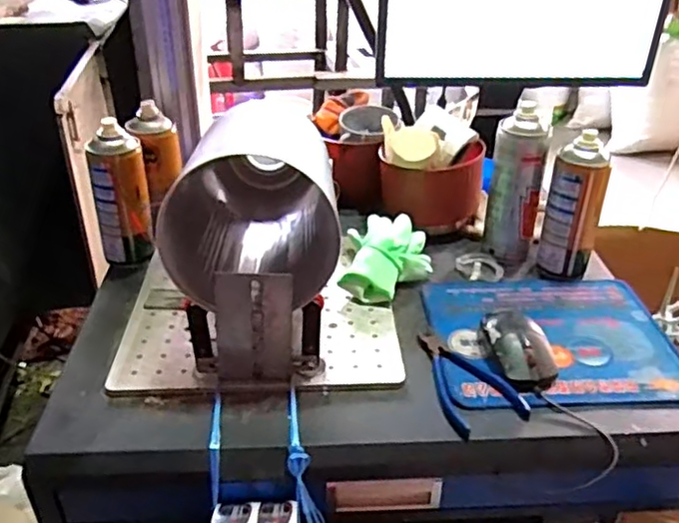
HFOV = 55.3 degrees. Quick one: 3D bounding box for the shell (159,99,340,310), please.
[{"bbox_3d":[-0.090,-0.079,0.709,0.156,0.137,0.299,-1,30,-4],"label":"shell"}]

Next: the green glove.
[{"bbox_3d":[0.056,-0.003,0.805,0.104,0.059,0.138,12,32,20],"label":"green glove"}]

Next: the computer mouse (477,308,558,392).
[{"bbox_3d":[0.185,0.087,0.684,0.063,0.032,0.107,-1,30,-2],"label":"computer mouse"}]

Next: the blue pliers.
[{"bbox_3d":[0.125,0.116,0.660,0.077,0.010,0.139,-10,31,-18],"label":"blue pliers"}]

